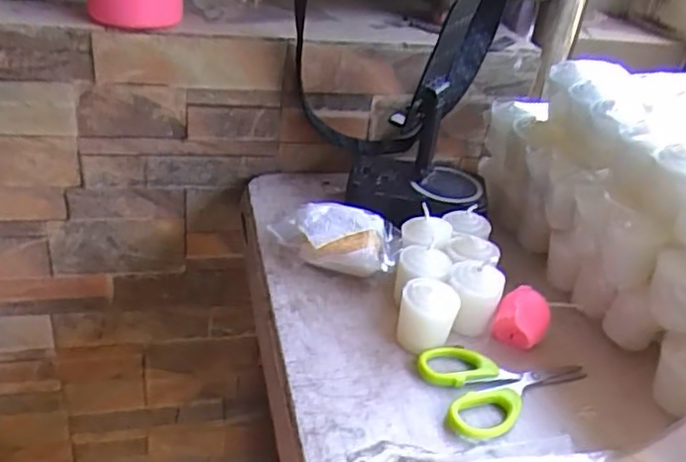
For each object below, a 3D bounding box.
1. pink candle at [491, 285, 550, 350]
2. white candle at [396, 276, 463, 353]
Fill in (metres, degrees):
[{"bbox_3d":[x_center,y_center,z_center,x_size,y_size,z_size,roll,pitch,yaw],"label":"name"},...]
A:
[{"bbox_3d":[0.123,0.062,0.441,0.034,0.035,0.032,19,33,18],"label":"pink candle"},{"bbox_3d":[0.056,0.056,0.427,0.036,0.043,0.034,14,32,10],"label":"white candle"}]

